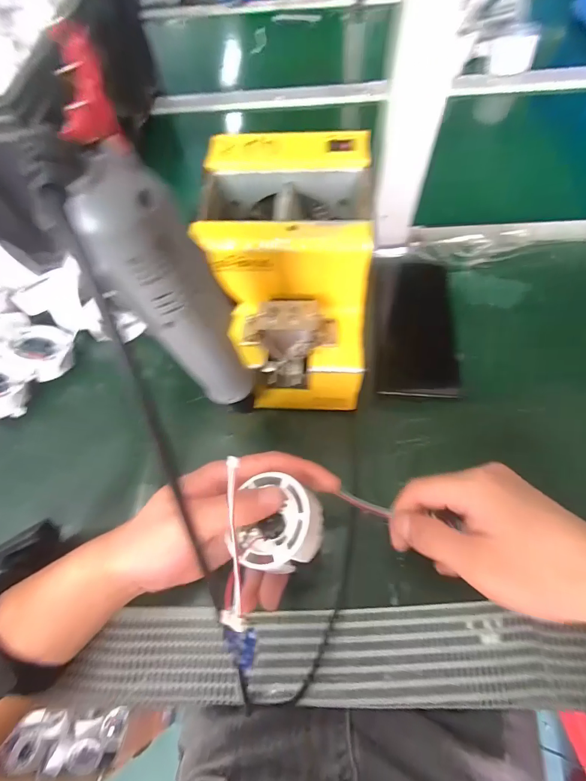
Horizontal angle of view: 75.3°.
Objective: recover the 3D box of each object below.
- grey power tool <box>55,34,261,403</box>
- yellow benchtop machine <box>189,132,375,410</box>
[{"bbox_3d":[-0.051,-0.040,0.180,0.038,0.194,0.031,-11,63,-3],"label":"grey power tool"},{"bbox_3d":[-0.003,-0.093,0.313,0.124,0.125,0.178,1,63,3],"label":"yellow benchtop machine"}]

